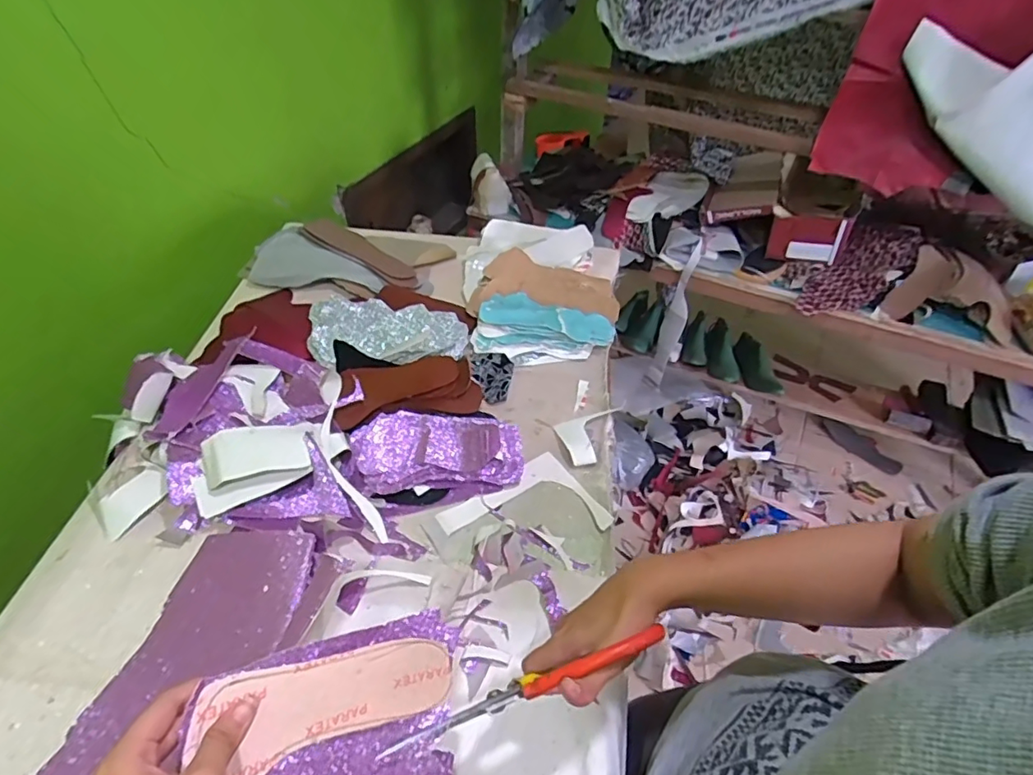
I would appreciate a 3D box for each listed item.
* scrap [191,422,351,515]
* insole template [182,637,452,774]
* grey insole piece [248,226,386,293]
[{"bbox_3d":[-0.279,0.075,0.628,0.158,0.043,0.075,-20,50,-20],"label":"scrap"},{"bbox_3d":[-0.118,0.196,0.352,0.150,0.011,0.063,-15,84,-22],"label":"insole template"},{"bbox_3d":[-0.324,-0.194,0.912,0.239,0.014,0.111,21,69,17],"label":"grey insole piece"}]

